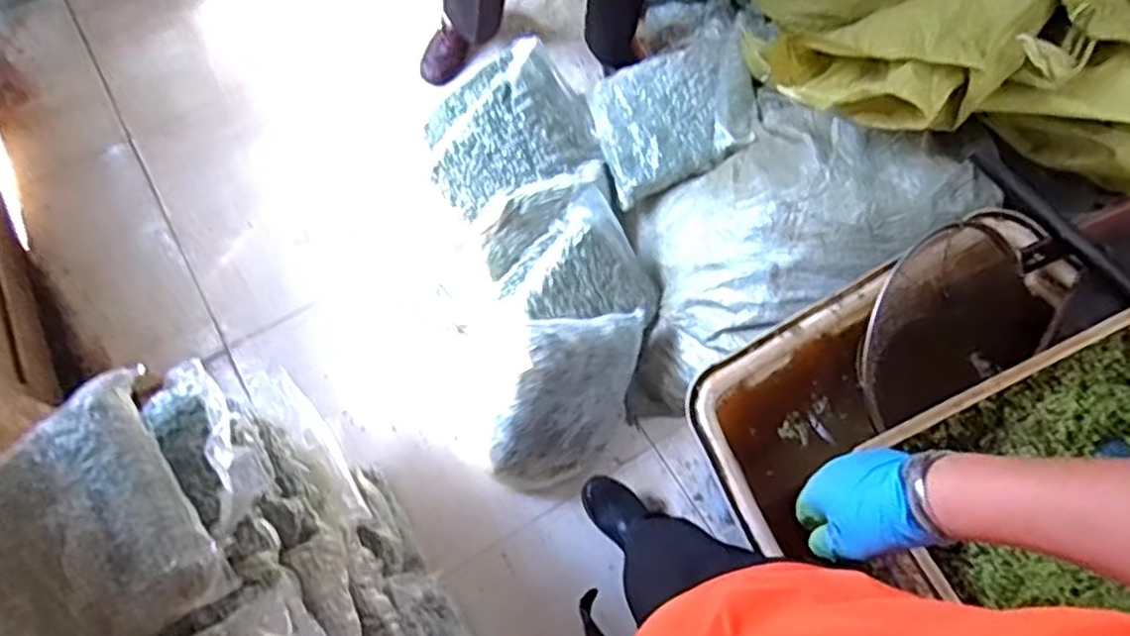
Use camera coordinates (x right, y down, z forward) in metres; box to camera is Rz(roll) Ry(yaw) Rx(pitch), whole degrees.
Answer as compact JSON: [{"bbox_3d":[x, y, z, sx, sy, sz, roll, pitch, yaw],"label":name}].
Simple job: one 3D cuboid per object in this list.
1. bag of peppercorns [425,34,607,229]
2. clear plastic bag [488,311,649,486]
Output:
[{"bbox_3d":[-0.113,-0.363,1.335,0.304,0.086,0.264,-24,73,-6],"label":"bag of peppercorns"},{"bbox_3d":[0.012,0.129,1.205,0.172,0.231,0.318,18,73,7],"label":"clear plastic bag"}]

